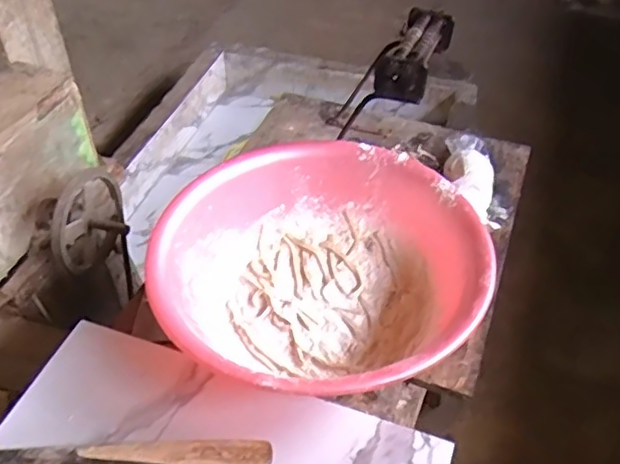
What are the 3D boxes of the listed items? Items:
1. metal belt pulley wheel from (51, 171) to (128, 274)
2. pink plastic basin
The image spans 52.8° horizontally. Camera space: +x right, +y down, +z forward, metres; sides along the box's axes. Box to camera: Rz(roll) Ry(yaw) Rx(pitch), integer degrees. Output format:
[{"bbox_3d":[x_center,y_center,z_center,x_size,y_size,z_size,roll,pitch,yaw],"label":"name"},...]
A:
[{"bbox_3d":[-0.391,-0.016,1.143,0.057,0.188,0.191,14,88,13],"label":"metal belt pulley wheel"},{"bbox_3d":[0.016,0.051,0.813,0.396,0.134,0.393,0,48,0],"label":"pink plastic basin"}]

